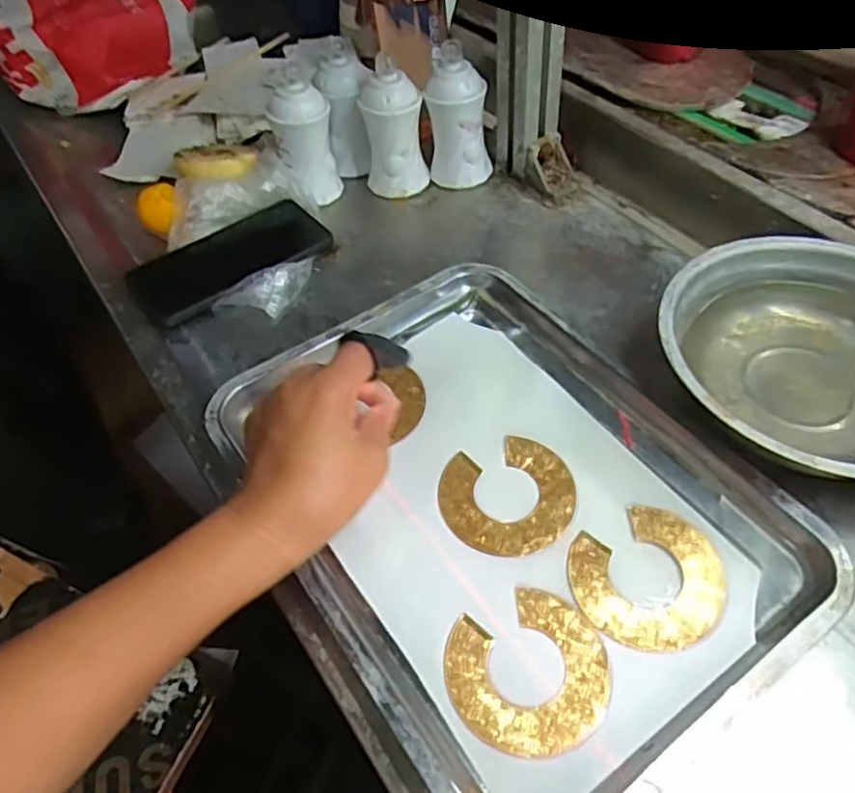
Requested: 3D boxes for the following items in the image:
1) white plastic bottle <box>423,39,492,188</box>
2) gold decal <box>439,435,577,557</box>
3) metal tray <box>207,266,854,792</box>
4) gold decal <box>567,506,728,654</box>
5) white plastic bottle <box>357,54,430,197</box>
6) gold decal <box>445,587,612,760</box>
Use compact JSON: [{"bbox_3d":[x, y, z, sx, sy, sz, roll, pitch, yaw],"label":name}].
[{"bbox_3d":[0.030,-0.251,0.600,0.057,0.106,0.050,2,53,10],"label":"white plastic bottle"},{"bbox_3d":[0.051,0.062,0.414,0.082,0.004,0.078,-4,53,5],"label":"gold decal"},{"bbox_3d":[0.041,0.056,0.406,0.266,0.026,0.340,-37,57,-19],"label":"metal tray"},{"bbox_3d":[0.125,0.103,0.372,0.083,0.004,0.078,-4,53,5],"label":"gold decal"},{"bbox_3d":[-0.031,-0.237,0.599,0.057,0.099,0.047,-8,52,2],"label":"white plastic bottle"},{"bbox_3d":[0.054,0.144,0.347,0.082,0.004,0.079,-1,49,1],"label":"gold decal"}]

